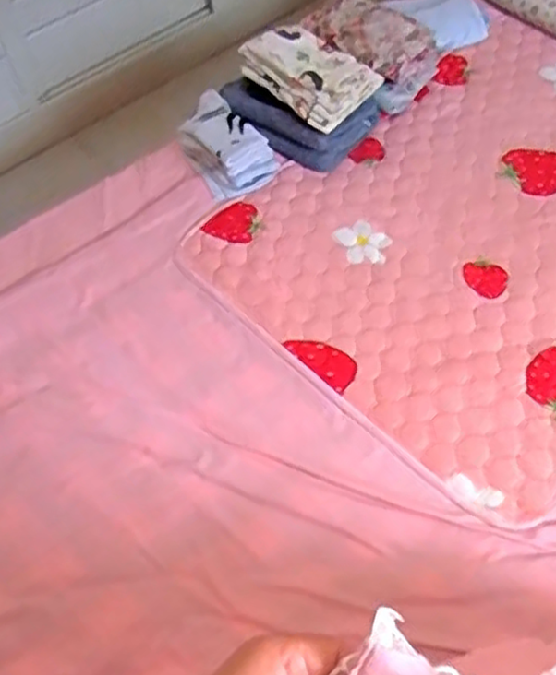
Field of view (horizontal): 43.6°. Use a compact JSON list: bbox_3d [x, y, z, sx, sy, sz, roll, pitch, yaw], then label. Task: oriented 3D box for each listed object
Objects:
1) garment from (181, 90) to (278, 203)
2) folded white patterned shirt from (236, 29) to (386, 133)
[{"bbox_3d":[-0.093,-0.328,1.194,0.120,0.078,0.183,-27,58,-14],"label":"garment"},{"bbox_3d":[0.057,-0.453,1.186,0.159,0.079,0.198,-40,62,-21],"label":"folded white patterned shirt"}]

